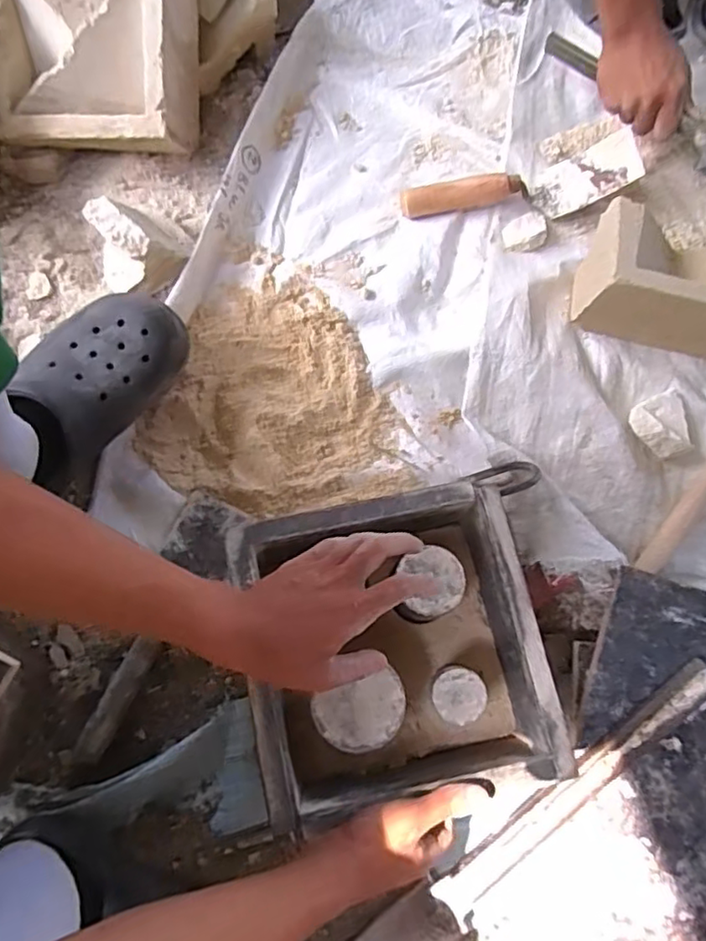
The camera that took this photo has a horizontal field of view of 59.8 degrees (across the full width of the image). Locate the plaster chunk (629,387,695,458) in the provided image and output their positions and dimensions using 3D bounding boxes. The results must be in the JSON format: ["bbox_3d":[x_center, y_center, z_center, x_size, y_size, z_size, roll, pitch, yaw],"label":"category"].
[{"bbox_3d":[0.337,-0.049,0.667,0.063,0.029,0.067,0,77,0],"label":"plaster chunk"}]

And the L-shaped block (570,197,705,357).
[{"bbox_3d":[0.354,-0.209,0.660,0.199,0.088,0.115,11,77,2],"label":"L-shaped block"}]

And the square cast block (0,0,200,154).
[{"bbox_3d":[-0.285,-0.459,0.666,0.209,0.090,0.197,1,109,-3],"label":"square cast block"}]

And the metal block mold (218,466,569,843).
[{"bbox_3d":[0.049,0.139,0.541,0.271,0.099,0.245,-11,77,-3],"label":"metal block mold"}]

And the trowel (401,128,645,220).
[{"bbox_3d":[0.190,-0.325,0.706,0.261,0.053,0.067,-12,78,-3],"label":"trowel"}]

